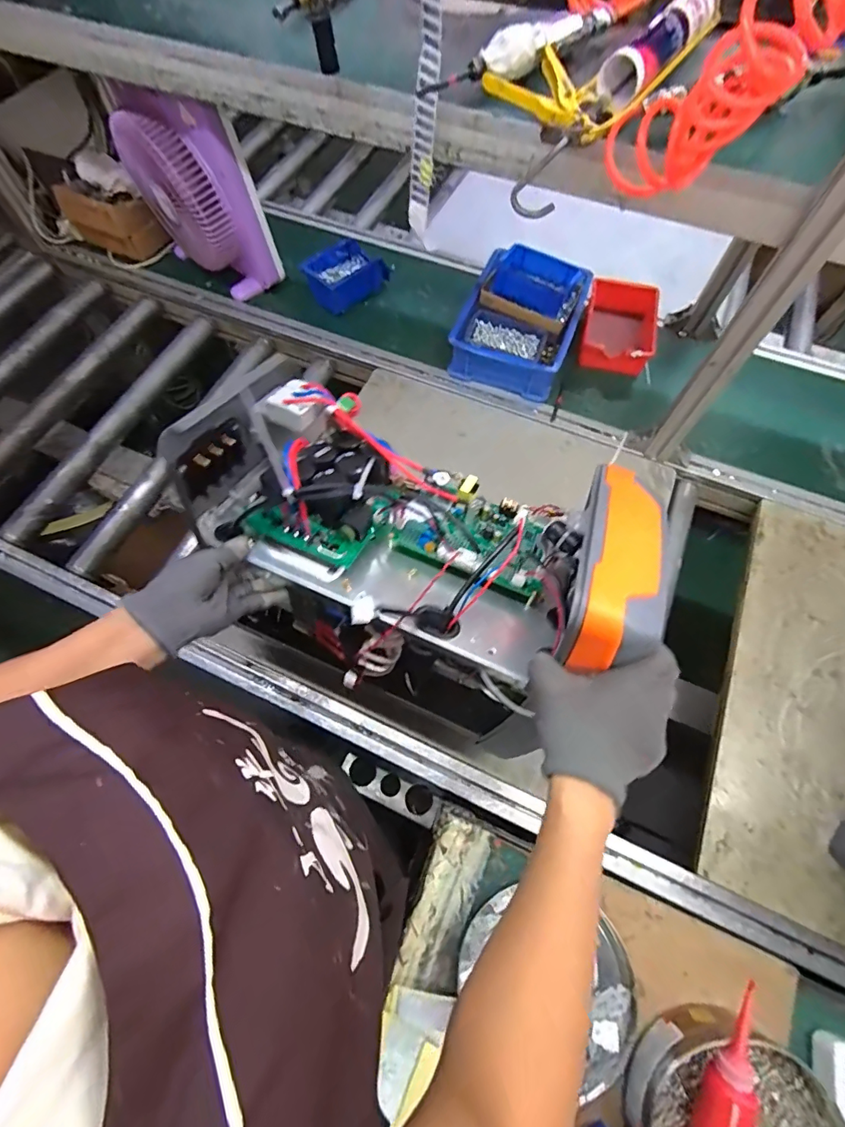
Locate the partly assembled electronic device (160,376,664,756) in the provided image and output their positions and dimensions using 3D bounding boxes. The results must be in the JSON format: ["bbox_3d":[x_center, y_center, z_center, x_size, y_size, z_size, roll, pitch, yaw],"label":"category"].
[{"bbox_3d":[-0.010,-0.002,0.518,0.441,0.279,0.234,18,68,8],"label":"partly assembled electronic device"}]

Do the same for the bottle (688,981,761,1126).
[{"bbox_3d":[0.300,0.497,0.437,0.048,0.040,0.172,14,82,54],"label":"bottle"}]

